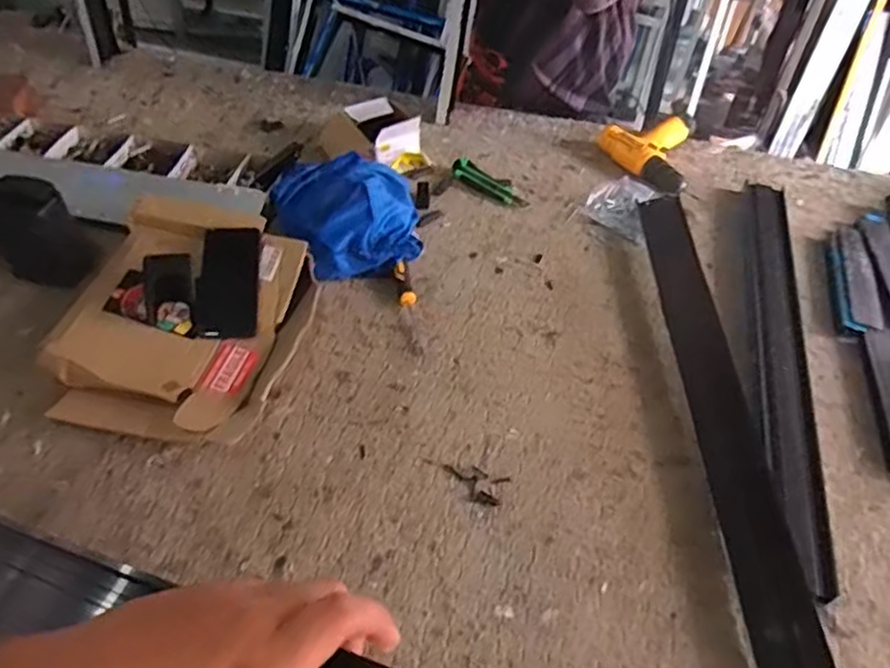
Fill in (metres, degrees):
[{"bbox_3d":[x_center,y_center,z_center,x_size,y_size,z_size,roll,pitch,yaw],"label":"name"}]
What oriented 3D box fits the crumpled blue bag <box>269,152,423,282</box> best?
[{"bbox_3d":[-0.156,-0.194,1.028,0.204,0.093,0.231,-11,49,-14],"label":"crumpled blue bag"}]

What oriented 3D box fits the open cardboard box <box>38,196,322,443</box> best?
[{"bbox_3d":[-0.337,-0.030,0.863,0.295,0.098,0.357,15,48,9],"label":"open cardboard box"}]

